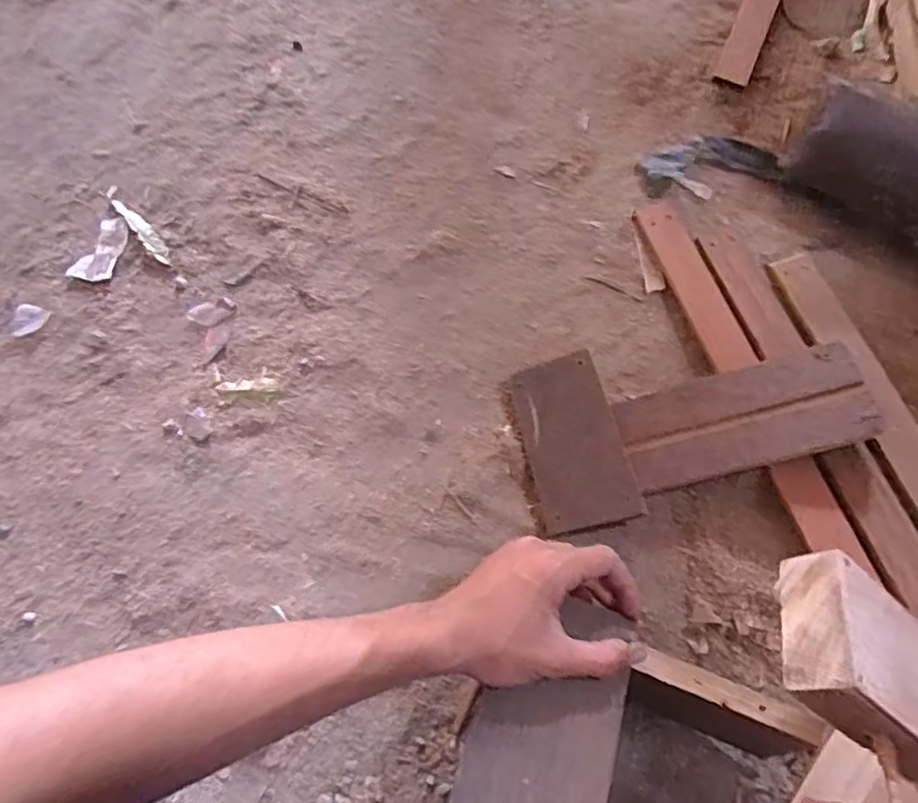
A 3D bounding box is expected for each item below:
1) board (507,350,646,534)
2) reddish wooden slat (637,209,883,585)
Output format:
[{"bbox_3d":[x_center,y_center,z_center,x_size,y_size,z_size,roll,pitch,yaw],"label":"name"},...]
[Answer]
[{"bbox_3d":[0.093,0.034,0.509,0.080,0.016,0.139,-18,71,19],"label":"board"},{"bbox_3d":[0.242,-0.030,0.528,0.039,0.020,0.399,-18,70,-4],"label":"reddish wooden slat"}]

